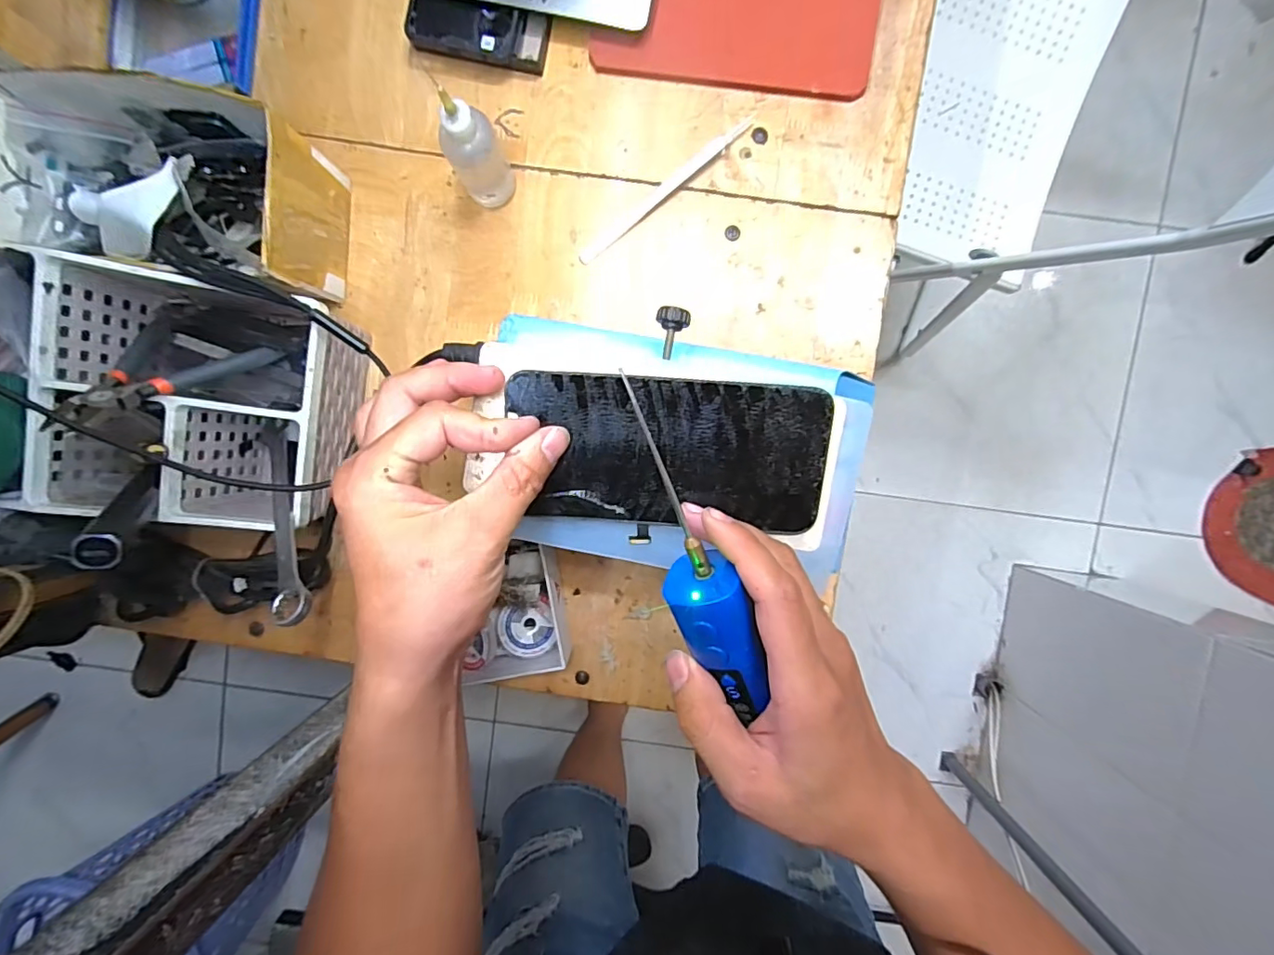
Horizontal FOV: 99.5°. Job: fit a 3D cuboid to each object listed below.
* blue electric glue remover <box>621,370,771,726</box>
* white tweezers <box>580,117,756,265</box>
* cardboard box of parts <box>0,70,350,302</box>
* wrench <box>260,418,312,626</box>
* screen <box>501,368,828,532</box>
[{"bbox_3d":[0.024,0.037,0.235,0.032,0.022,0.164,-21,105,3],"label":"blue electric glue remover"},{"bbox_3d":[0.019,-0.214,0.402,0.156,0.005,0.013,-39,93,4],"label":"white tweezers"},{"bbox_3d":[-0.298,-0.185,0.357,0.173,0.100,0.102,8,95,0],"label":"cardboard box of parts"},{"bbox_3d":[-0.239,0.020,0.360,0.023,0.015,0.191,-41,52,4],"label":"wrench"},{"bbox_3d":[0.018,-0.011,0.266,0.151,0.008,0.073,4,107,0],"label":"screen"}]

